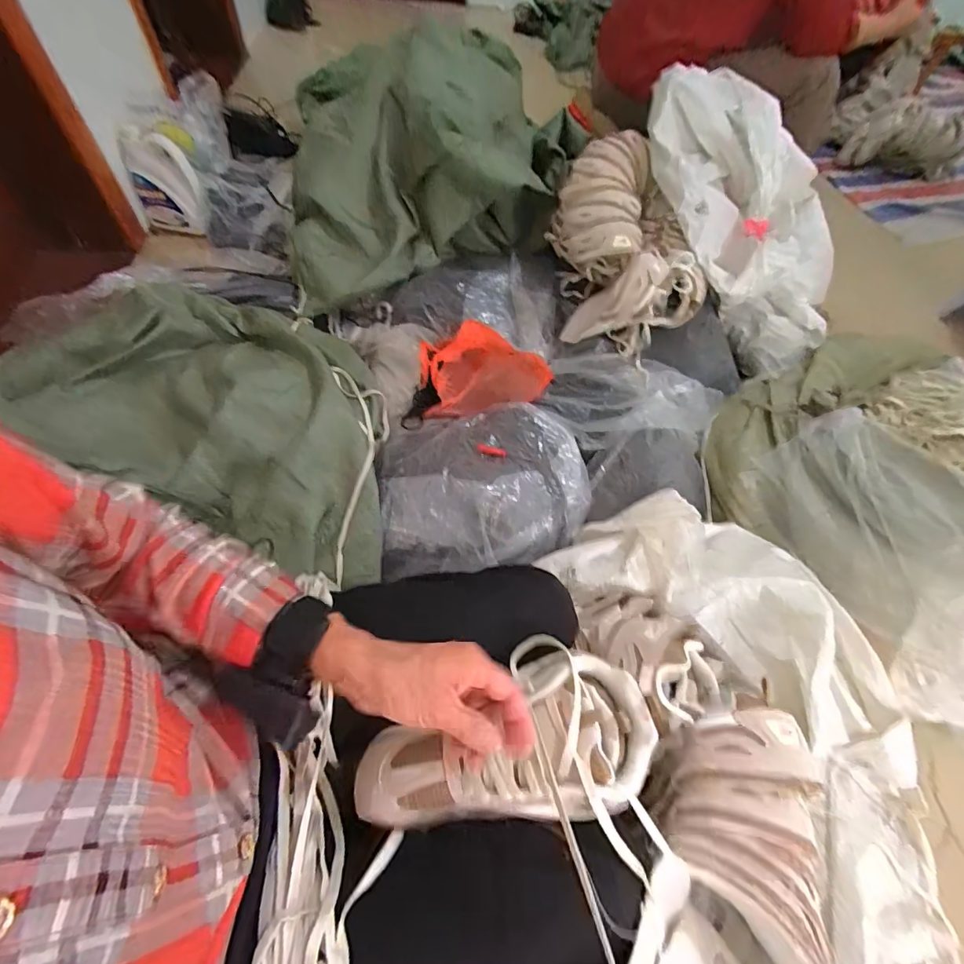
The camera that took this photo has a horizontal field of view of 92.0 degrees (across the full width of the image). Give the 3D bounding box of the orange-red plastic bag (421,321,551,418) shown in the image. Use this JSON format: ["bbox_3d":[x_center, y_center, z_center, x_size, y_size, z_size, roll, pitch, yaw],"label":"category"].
[{"bbox_3d":[0.010,-0.228,0.946,0.261,0.054,0.208,-5,60,-7],"label":"orange-red plastic bag"}]

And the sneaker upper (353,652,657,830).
[{"bbox_3d":[0.019,0.216,0.380,0.243,0.051,0.108,-13,61,-3],"label":"sneaker upper"}]

